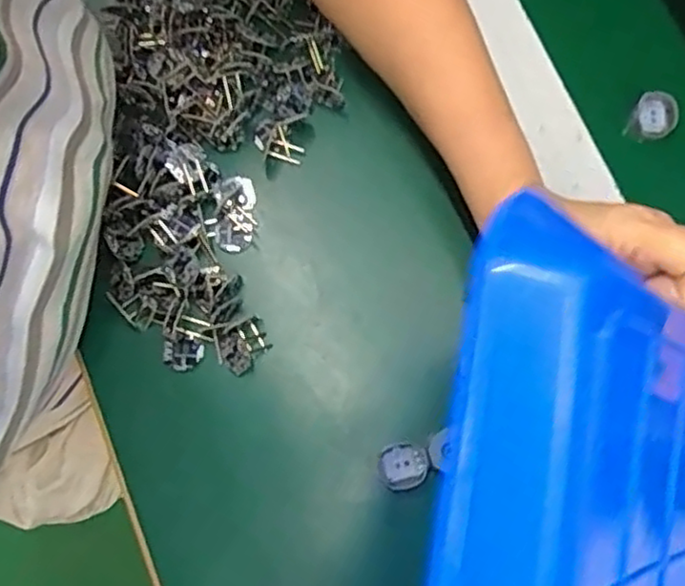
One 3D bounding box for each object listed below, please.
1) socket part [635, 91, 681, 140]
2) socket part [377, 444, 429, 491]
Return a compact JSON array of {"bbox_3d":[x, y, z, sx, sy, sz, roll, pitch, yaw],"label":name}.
[{"bbox_3d":[0.205,-0.116,0.457,0.027,0.012,0.035,34,82,6],"label":"socket part"},{"bbox_3d":[0.034,0.100,0.399,0.028,0.008,0.025,-25,80,-4],"label":"socket part"}]

